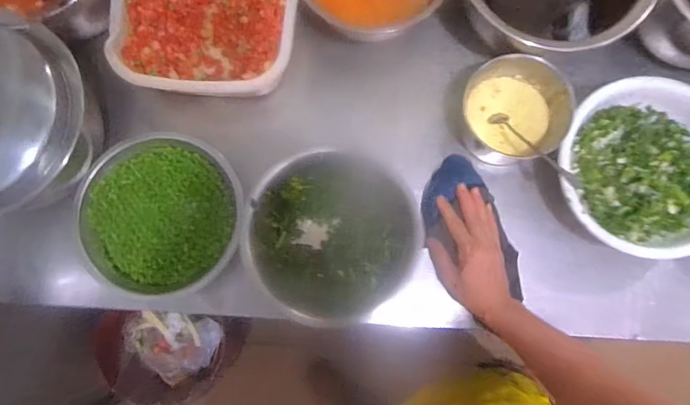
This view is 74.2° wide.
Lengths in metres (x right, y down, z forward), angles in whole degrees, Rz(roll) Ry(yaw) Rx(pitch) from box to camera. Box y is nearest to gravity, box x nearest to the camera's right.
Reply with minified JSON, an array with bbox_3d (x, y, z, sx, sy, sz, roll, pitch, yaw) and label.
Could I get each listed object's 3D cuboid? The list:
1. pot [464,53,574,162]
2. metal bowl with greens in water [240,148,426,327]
[{"bbox_3d":[0.251,-0.141,0.683,0.138,0.085,0.146,0,81,0],"label":"pot"},{"bbox_3d":[-0.022,0.045,0.635,0.208,0.103,0.207,0,81,0],"label":"metal bowl with greens in water"}]

